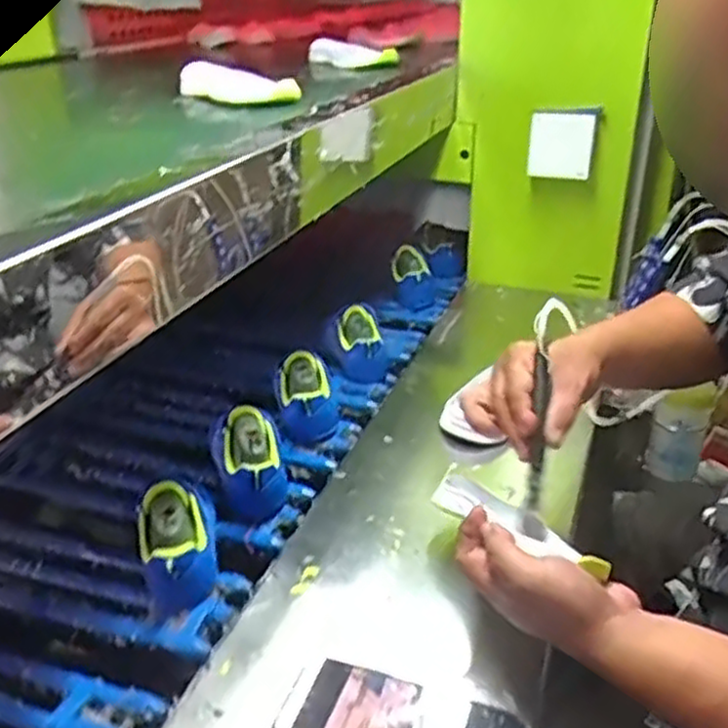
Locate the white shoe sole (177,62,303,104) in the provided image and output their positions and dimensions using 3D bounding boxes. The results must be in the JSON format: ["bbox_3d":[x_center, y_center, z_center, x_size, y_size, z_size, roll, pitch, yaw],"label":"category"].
[{"bbox_3d":[-0.153,-0.331,0.898,0.046,0.035,0.192,-21,36,-40],"label":"white shoe sole"}]

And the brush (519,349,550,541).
[{"bbox_3d":[0.146,0.067,0.630,0.019,0.153,0.021,4,-15,16],"label":"brush"}]

